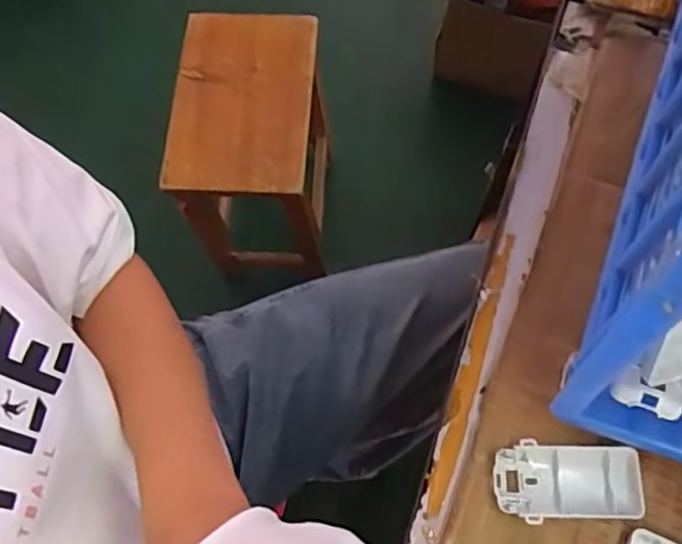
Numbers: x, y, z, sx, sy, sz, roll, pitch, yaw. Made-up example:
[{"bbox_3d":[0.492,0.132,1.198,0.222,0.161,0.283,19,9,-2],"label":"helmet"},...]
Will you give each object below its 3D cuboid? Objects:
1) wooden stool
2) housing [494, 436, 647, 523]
[{"bbox_3d":[-0.132,-0.176,1.117,0.236,0.316,0.369,1,67,3],"label":"wooden stool"},{"bbox_3d":[0.154,0.144,0.448,0.096,0.016,0.049,4,67,5],"label":"housing"}]

